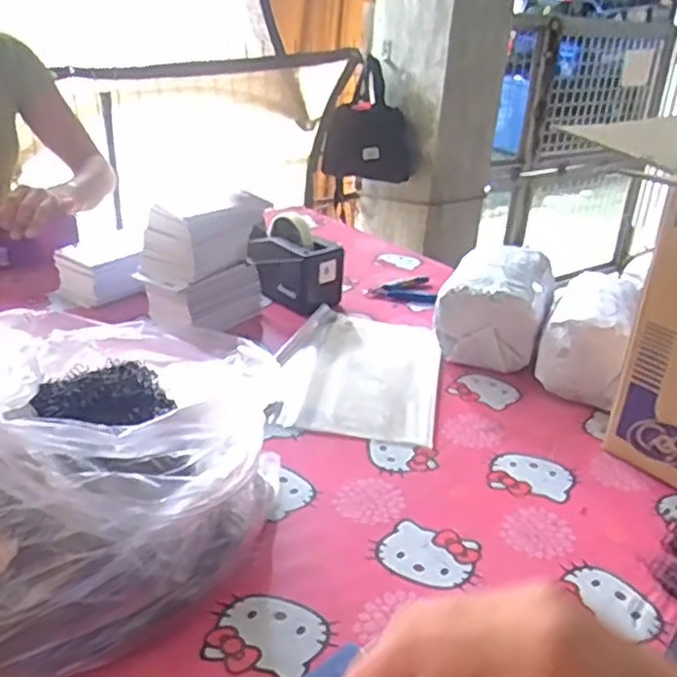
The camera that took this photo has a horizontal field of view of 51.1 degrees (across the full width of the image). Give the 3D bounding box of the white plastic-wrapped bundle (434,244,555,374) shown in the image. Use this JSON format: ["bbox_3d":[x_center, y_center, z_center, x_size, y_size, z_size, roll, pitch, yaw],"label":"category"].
[{"bbox_3d":[0.207,-0.040,0.930,0.132,0.110,0.163,16,30,19],"label":"white plastic-wrapped bundle"}]

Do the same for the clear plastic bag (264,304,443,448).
[{"bbox_3d":[0.024,0.034,0.879,0.198,0.018,0.298,3,27,9],"label":"clear plastic bag"}]

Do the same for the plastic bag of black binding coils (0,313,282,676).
[{"bbox_3d":[-0.192,0.084,0.552,0.256,0.187,0.318,11,29,11],"label":"plastic bag of black binding coils"}]

